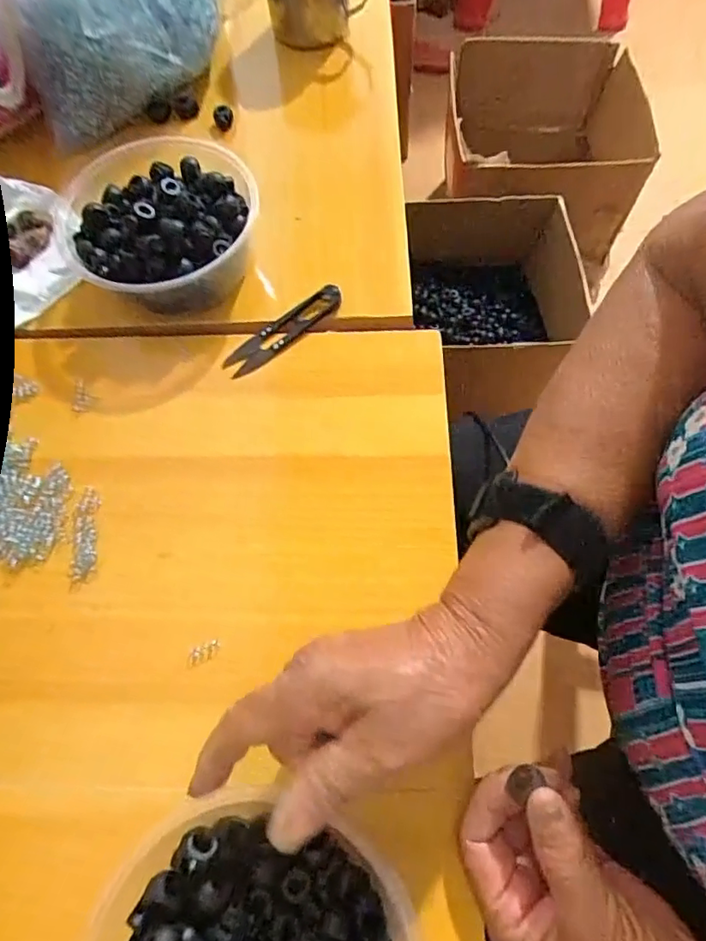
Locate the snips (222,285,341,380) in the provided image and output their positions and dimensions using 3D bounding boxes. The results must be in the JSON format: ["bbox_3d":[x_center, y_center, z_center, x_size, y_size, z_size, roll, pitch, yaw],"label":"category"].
[{"bbox_3d":[-0.051,-0.105,0.408,0.100,0.008,0.024,-41,72,-15],"label":"snips"}]

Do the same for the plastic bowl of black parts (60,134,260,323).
[{"bbox_3d":[-0.143,-0.174,0.412,0.142,0.060,0.137,0,67,1],"label":"plastic bowl of black parts"}]

